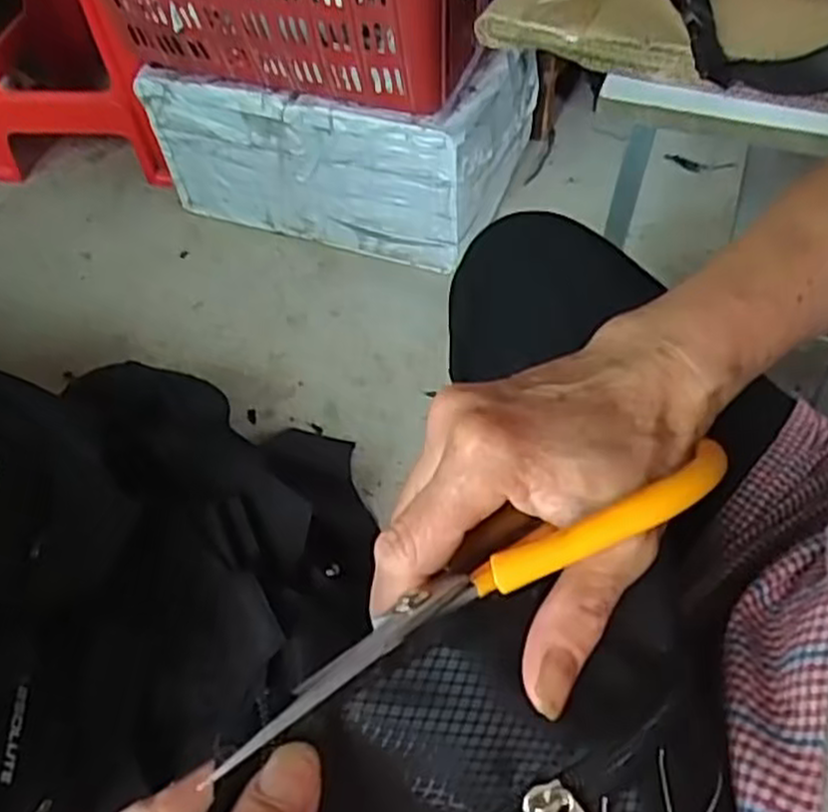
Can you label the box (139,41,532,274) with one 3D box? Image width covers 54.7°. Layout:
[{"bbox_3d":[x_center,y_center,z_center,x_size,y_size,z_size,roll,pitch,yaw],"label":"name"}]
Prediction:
[{"bbox_3d":[-0.097,-0.381,1.158,0.474,0.249,0.250,16,53,17],"label":"box"}]

